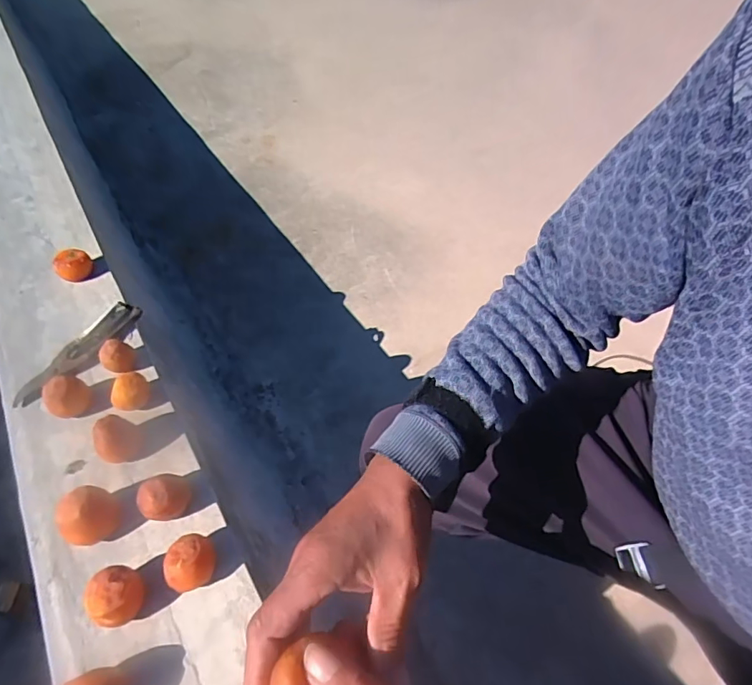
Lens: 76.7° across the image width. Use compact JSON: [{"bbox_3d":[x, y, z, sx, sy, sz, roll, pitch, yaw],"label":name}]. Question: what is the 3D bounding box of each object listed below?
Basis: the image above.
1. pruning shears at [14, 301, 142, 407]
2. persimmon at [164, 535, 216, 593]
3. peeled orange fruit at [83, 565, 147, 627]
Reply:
[{"bbox_3d":[-0.415,0.012,0.666,0.038,0.013,0.192,23,57,21],"label":"pruning shears"},{"bbox_3d":[-0.184,0.221,0.476,0.044,0.040,0.052,16,55,17],"label":"persimmon"},{"bbox_3d":[-0.249,0.244,0.456,0.054,0.046,0.051,-3,52,3],"label":"peeled orange fruit"}]

